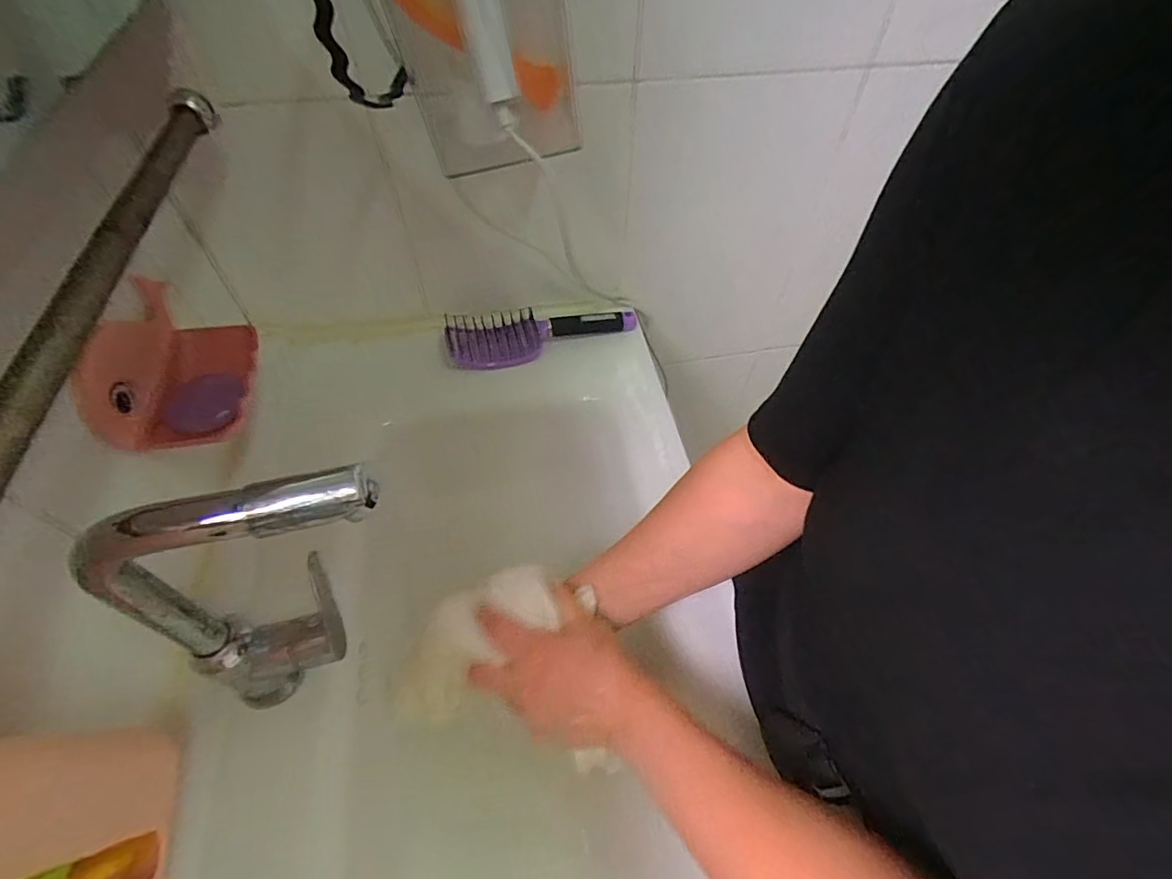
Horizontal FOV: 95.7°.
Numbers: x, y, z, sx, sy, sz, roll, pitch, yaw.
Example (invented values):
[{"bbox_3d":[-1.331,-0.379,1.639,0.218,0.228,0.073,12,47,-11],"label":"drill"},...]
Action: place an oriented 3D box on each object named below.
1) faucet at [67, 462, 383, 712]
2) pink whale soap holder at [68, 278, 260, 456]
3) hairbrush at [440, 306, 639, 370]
[{"bbox_3d":[-0.194,0.102,0.349,0.169,0.254,0.052,-15,55,-12],"label":"faucet"},{"bbox_3d":[-0.330,-0.061,0.429,0.083,0.073,0.143,-8,54,-7],"label":"pink whale soap holder"},{"bbox_3d":[-0.055,-0.136,0.674,0.241,0.040,0.077,-13,54,-11],"label":"hairbrush"}]

